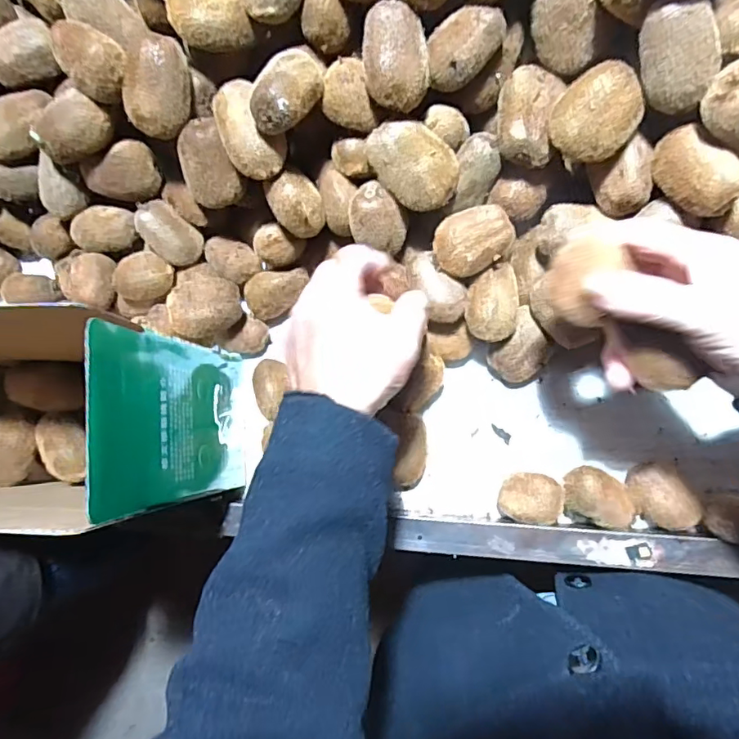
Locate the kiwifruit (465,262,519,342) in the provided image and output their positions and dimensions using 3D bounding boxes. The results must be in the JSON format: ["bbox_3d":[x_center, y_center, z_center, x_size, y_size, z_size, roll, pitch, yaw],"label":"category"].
[{"bbox_3d":[0.104,-0.056,0.441,0.042,0.034,0.062,9,87,6],"label":"kiwifruit"}]

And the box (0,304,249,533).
[{"bbox_3d":[-0.261,0.039,0.420,0.255,0.242,0.129,1,86,6],"label":"box"}]

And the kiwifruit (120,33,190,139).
[{"bbox_3d":[-0.166,-0.221,0.412,0.048,0.040,0.070,6,109,3],"label":"kiwifruit"}]

